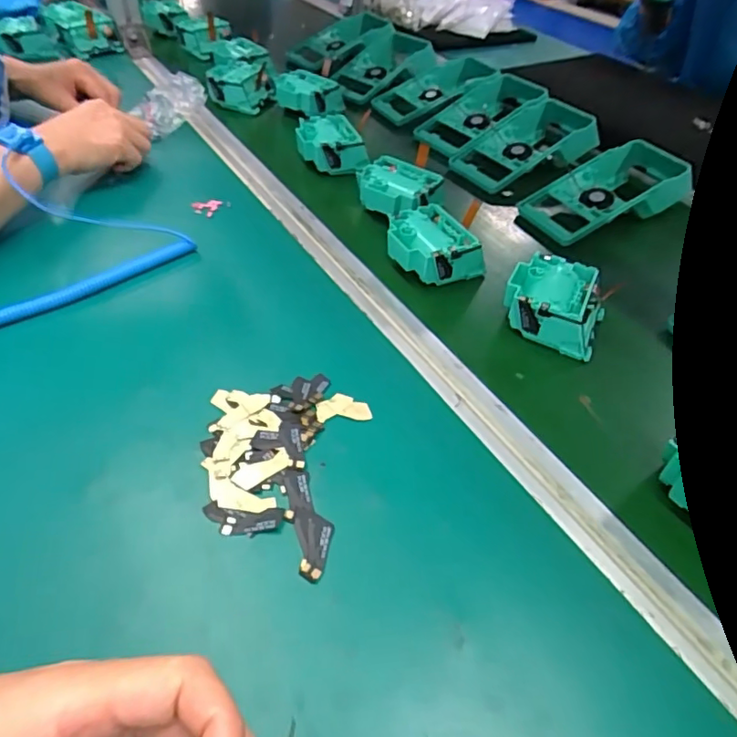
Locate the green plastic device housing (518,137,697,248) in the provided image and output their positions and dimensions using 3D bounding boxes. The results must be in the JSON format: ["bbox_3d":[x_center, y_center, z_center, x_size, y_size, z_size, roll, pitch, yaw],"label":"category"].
[{"bbox_3d":[0.264,-0.192,0.604,0.200,0.045,0.085,-24,50,-19],"label":"green plastic device housing"}]

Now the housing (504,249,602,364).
[{"bbox_3d":[0.155,-0.053,0.460,0.075,0.050,0.076,19,51,19],"label":"housing"}]

